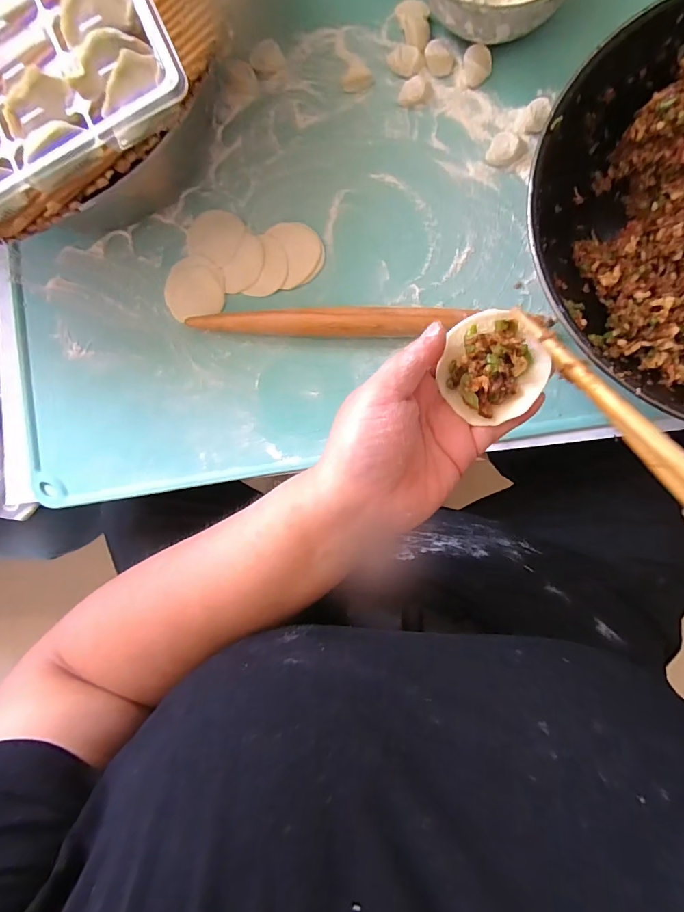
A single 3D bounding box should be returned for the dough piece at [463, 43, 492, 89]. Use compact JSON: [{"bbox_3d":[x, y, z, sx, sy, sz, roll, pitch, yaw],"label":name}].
[{"bbox_3d":[0.123,-0.355,0.375,0.025,0.016,0.026,0,88,7],"label":"dough piece"}]

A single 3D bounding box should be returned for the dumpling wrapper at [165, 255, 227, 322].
[{"bbox_3d":[-0.146,-0.167,0.408,0.061,0.007,0.064,-1,85,13],"label":"dumpling wrapper"}]

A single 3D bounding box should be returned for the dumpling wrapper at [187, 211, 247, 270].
[{"bbox_3d":[-0.126,-0.218,0.406,0.060,0.004,0.051,29,92,8],"label":"dumpling wrapper"}]

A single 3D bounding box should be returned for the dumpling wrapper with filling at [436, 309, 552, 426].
[{"bbox_3d":[0.080,-0.048,0.224,0.055,0.022,0.050,0,88,7],"label":"dumpling wrapper with filling"}]

